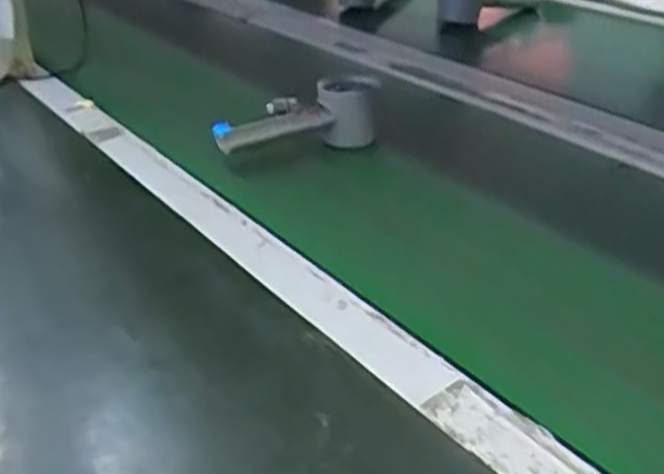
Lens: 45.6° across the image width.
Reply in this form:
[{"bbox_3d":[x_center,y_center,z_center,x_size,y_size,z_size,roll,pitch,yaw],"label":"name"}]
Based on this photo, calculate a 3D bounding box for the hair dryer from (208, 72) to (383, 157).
[{"bbox_3d":[-0.036,-0.113,0.761,0.161,0.060,0.058,-13,31,-14],"label":"hair dryer"}]

